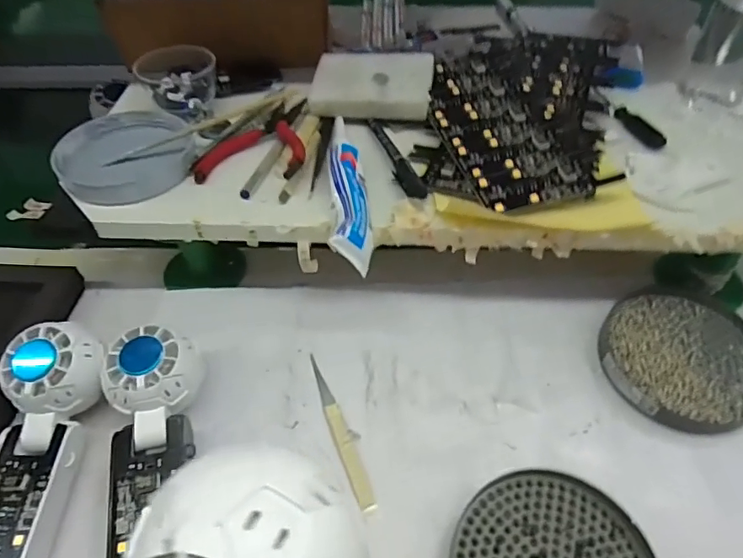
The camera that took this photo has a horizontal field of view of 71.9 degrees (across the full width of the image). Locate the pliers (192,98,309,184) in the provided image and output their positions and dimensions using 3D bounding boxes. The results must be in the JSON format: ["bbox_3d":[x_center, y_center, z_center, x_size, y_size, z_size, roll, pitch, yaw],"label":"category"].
[{"bbox_3d":[-0.083,-0.117,0.410,0.082,0.017,0.114,9,51,8],"label":"pliers"}]

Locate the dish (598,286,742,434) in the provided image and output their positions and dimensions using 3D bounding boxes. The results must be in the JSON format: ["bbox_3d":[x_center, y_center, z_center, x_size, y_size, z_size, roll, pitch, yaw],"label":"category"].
[{"bbox_3d":[0.228,0.054,0.378,0.109,0.018,0.113,0,48,0],"label":"dish"}]

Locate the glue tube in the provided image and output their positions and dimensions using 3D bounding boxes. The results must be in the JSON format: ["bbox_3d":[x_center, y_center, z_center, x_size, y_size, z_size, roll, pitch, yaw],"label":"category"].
[{"bbox_3d":[-0.016,-0.066,0.367,0.027,0.028,0.140,-3,50,-2],"label":"glue tube"}]

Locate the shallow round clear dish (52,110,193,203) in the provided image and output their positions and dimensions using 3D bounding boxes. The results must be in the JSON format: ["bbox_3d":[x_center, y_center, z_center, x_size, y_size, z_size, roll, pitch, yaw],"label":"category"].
[{"bbox_3d":[-0.191,-0.097,0.398,0.096,0.019,0.105,-27,55,-20],"label":"shallow round clear dish"}]

